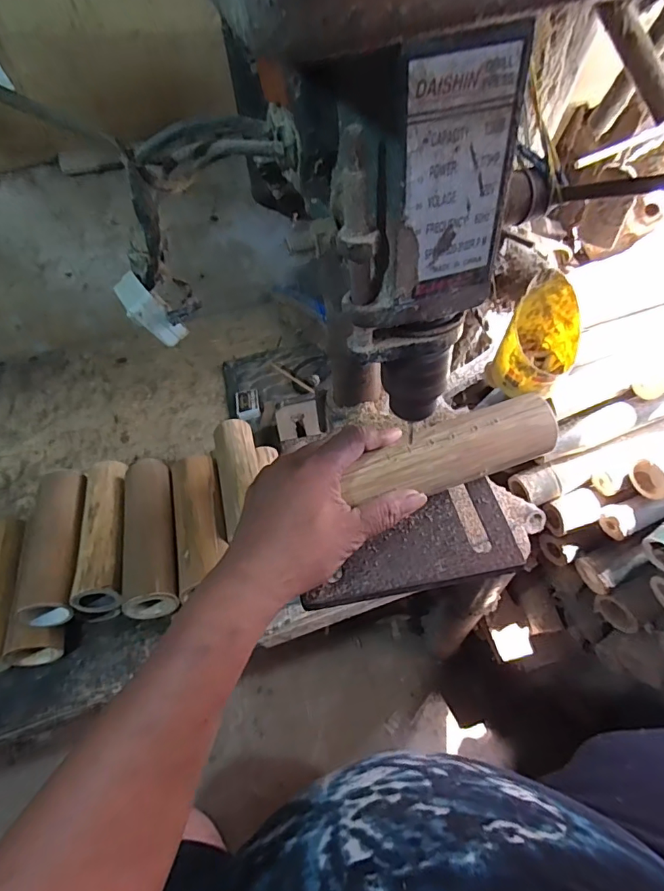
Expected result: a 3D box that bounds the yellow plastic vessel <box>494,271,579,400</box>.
[{"bbox_3d":[0.268,-0.137,0.596,0.082,0.135,0.100,23,57,20],"label":"yellow plastic vessel"}]

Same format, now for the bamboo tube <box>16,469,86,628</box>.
[{"bbox_3d":[-0.319,0.111,0.552,0.053,0.046,0.181,-11,53,-5],"label":"bamboo tube"}]

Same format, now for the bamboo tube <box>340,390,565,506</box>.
[{"bbox_3d":[0.089,0.005,0.349,0.164,0.034,0.037,-17,53,-11],"label":"bamboo tube"}]

